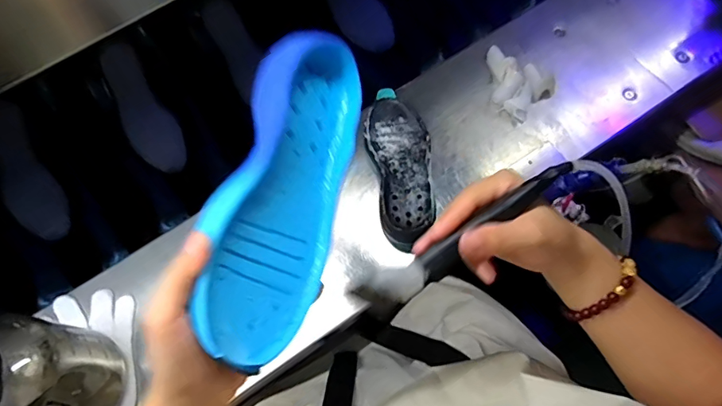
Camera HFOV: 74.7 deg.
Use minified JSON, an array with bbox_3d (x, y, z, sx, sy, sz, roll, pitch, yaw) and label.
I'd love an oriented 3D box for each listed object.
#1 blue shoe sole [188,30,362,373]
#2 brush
[{"bbox_3d":[-0.054,-0.008,0.333,0.050,0.091,0.226,-10,59,46],"label":"blue shoe sole"},{"bbox_3d":[0.071,0.020,0.311,0.168,0.015,0.026,-33,71,-7],"label":"brush"}]

